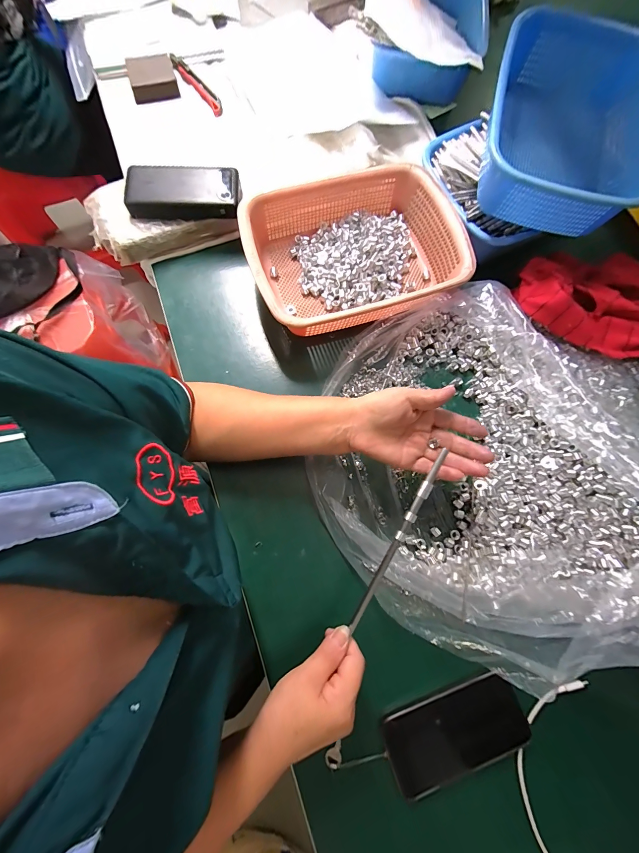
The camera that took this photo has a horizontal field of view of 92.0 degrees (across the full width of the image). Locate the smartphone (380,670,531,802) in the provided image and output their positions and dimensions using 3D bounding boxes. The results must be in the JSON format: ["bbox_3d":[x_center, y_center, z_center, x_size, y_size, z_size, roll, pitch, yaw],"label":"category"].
[{"bbox_3d":[0.155,0.345,0.351,0.160,0.014,0.076,-18,77,-7],"label":"smartphone"}]

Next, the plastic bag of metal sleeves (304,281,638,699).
[{"bbox_3d":[0.222,0.037,0.363,0.459,0.141,0.443,28,79,5],"label":"plastic bag of metal sleeves"}]

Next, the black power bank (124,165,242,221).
[{"bbox_3d":[-0.191,-0.332,0.439,0.153,0.024,0.078,-1,81,-2],"label":"black power bank"}]

